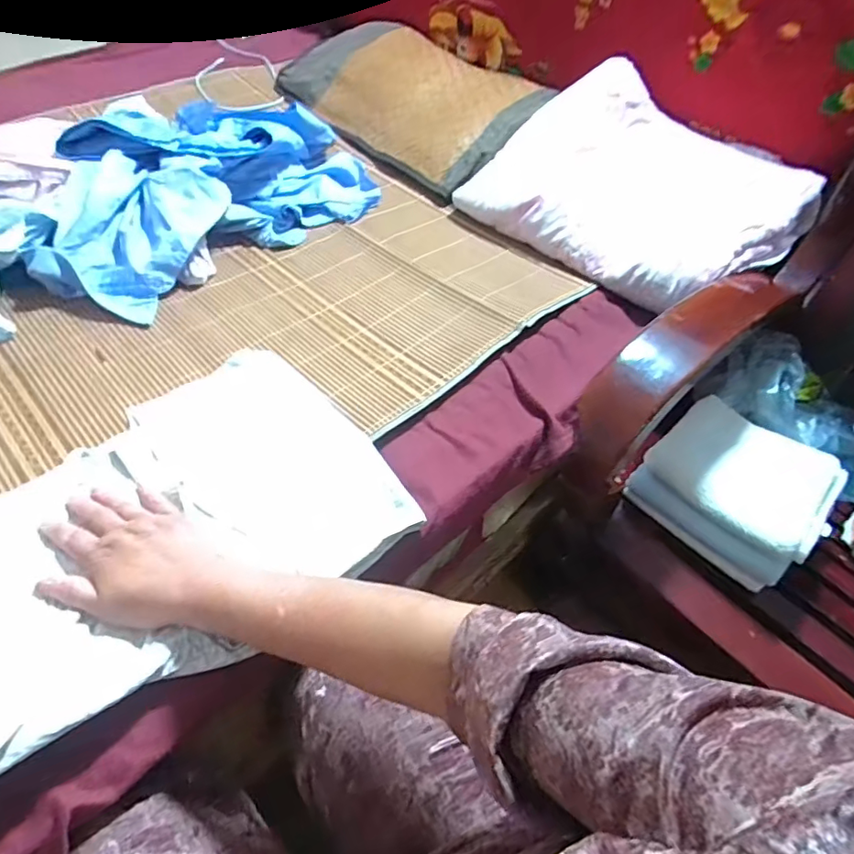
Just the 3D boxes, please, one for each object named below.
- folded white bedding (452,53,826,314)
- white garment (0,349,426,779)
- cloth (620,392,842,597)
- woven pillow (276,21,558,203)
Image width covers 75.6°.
[{"bbox_3d":[0.333,-0.382,0.852,0.365,0.164,0.433,-34,59,-31],"label":"folded white bedding"},{"bbox_3d":[-0.236,0.073,0.492,0.399,0.073,0.288,-34,59,-30],"label":"white garment"},{"bbox_3d":[0.372,0.060,0.654,0.153,0.125,0.181,-34,61,-29],"label":"cloth"},{"bbox_3d":[-0.037,-0.650,1.092,0.291,0.131,0.566,-31,59,-27],"label":"woven pillow"}]

